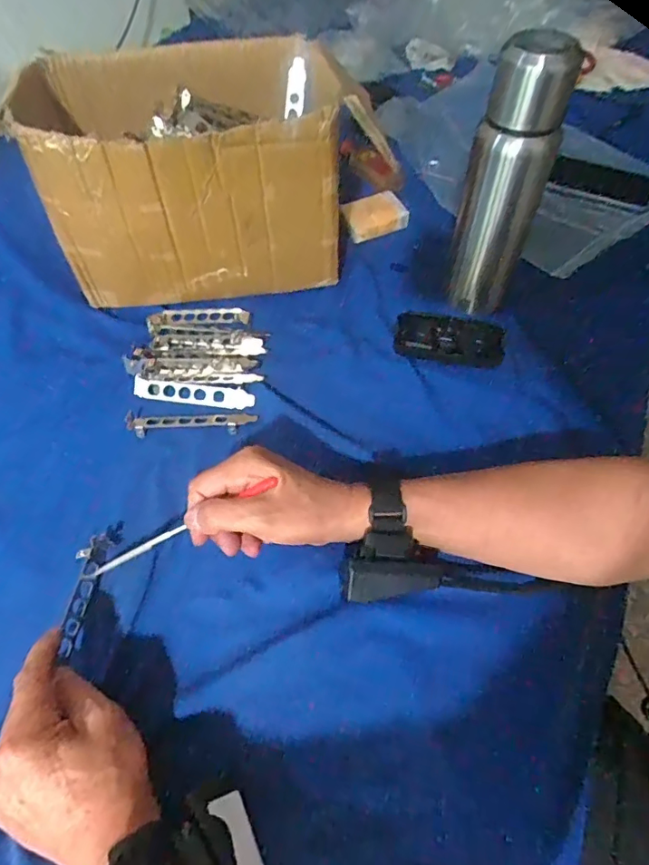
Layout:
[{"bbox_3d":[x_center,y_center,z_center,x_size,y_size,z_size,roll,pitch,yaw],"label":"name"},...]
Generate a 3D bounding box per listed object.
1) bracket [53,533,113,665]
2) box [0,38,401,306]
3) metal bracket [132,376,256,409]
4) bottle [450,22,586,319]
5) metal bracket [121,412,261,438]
[{"bbox_3d":[-0.187,0.123,0.393,0.019,0.014,0.103,-1,52,2],"label":"bracket"},{"bbox_3d":[-0.127,-0.284,0.569,0.357,0.195,0.228,-11,55,-5],"label":"box"},{"bbox_3d":[-0.130,-0.040,0.510,0.120,0.011,0.024,9,75,4],"label":"metal bracket"},{"bbox_3d":[0.168,-0.222,0.476,0.067,0.243,0.056,13,57,12],"label":"bottle"},{"bbox_3d":[-0.129,-0.009,0.489,0.125,0.008,0.027,2,55,4],"label":"metal bracket"}]

